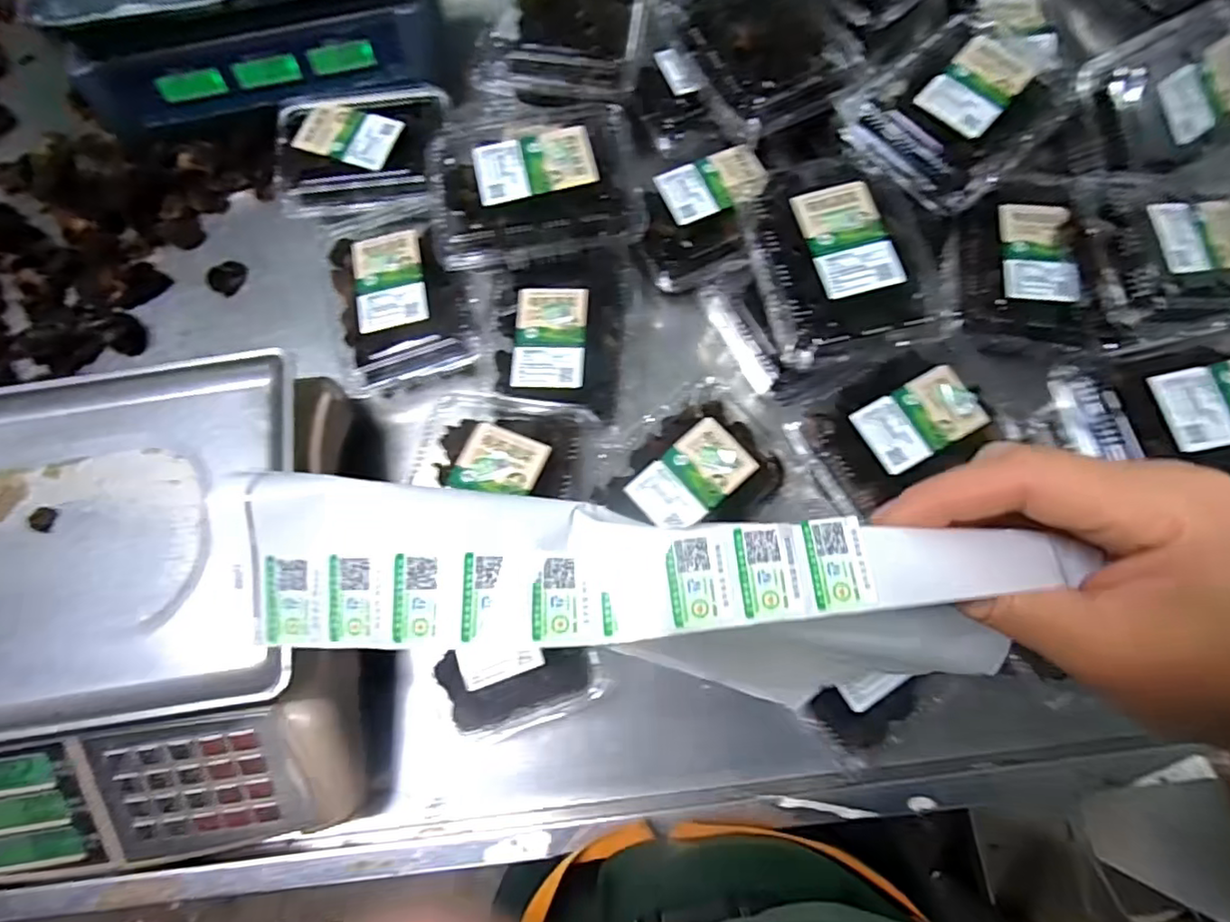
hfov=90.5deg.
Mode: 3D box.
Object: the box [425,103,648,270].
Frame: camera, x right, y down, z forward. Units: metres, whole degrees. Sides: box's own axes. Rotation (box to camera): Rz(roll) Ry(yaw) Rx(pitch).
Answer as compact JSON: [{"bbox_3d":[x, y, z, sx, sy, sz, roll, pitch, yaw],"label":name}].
[{"bbox_3d":[-0.068,-0.227,0.510,0.173,0.067,0.125,-8,74,-1],"label":"box"}]

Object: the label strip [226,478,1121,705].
[{"bbox_3d":[0.009,0.037,0.175,0.234,0.012,0.048,4,74,2],"label":"label strip"}]

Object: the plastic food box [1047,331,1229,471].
[{"bbox_3d":[0.414,-0.039,0.431,0.171,0.039,0.108,-11,74,-2],"label":"plastic food box"}]

